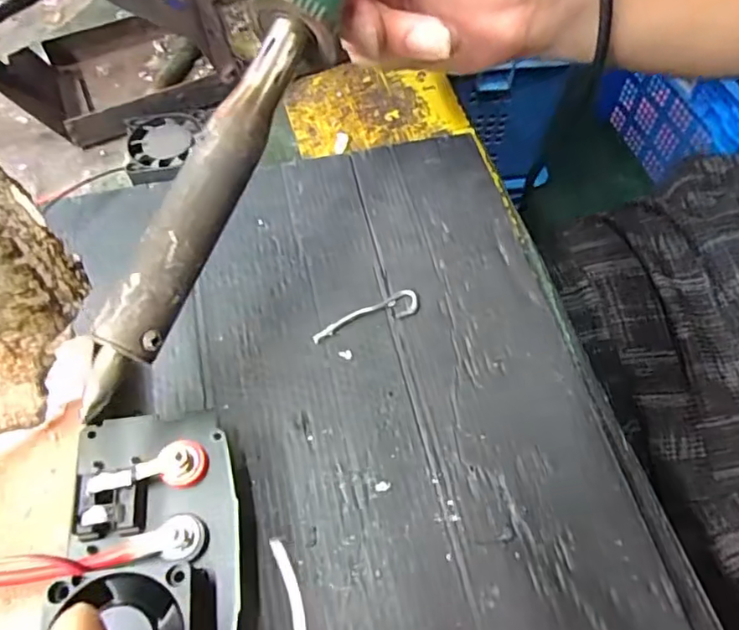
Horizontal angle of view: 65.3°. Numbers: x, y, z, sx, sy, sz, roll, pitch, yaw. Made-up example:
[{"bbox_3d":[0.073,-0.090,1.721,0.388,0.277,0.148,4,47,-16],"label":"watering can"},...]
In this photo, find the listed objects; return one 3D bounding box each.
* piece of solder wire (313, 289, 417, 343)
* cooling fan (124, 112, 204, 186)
[{"bbox_3d":[-0.002,0.000,0.246,0.047,0.004,0.011,-17,62,-7],"label":"piece of solder wire"},{"bbox_3d":[-0.104,-0.086,0.295,0.036,0.008,0.041,-10,61,-3],"label":"cooling fan"}]

